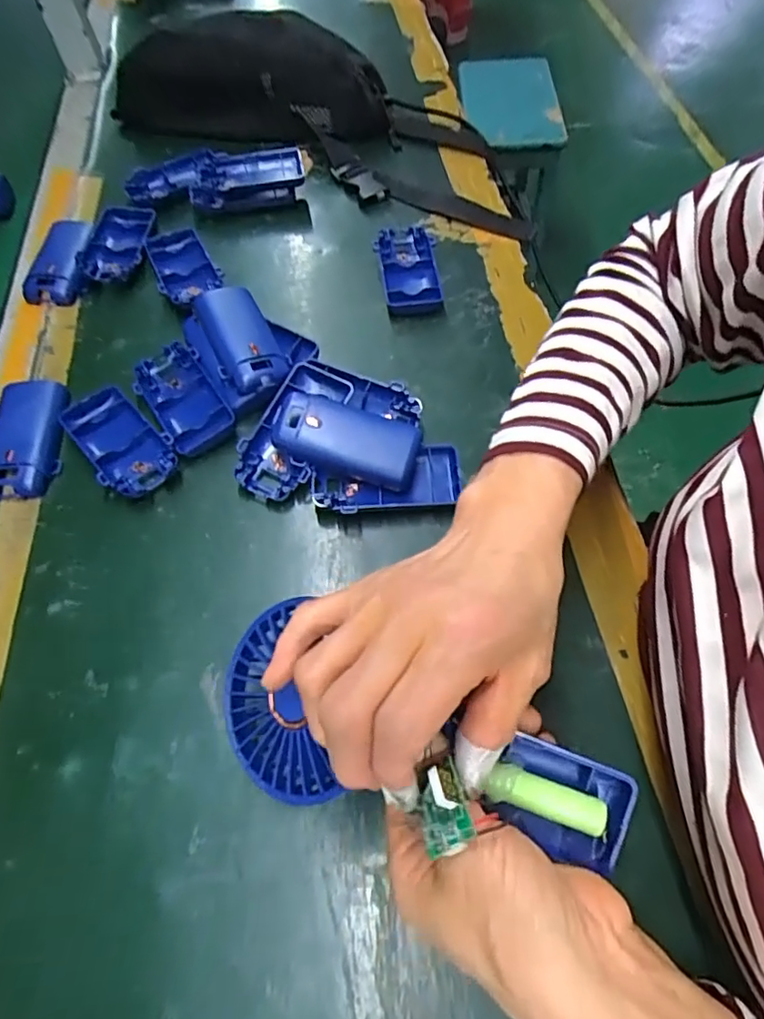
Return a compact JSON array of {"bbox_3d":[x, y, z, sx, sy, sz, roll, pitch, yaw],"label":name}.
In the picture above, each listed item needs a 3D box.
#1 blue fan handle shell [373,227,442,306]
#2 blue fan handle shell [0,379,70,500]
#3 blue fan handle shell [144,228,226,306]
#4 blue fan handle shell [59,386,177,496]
[{"bbox_3d":[0.021,-0.199,0.469,0.048,0.015,0.089,-3,60,-2],"label":"blue fan handle shell"},{"bbox_3d":[-0.245,-0.050,0.390,0.050,0.014,0.095,-6,60,-4],"label":"blue fan handle shell"},{"bbox_3d":[-0.167,-0.205,0.477,0.047,0.015,0.093,-25,63,-14],"label":"blue fan handle shell"},{"bbox_3d":[-0.177,-0.046,0.386,0.047,0.016,0.094,-37,66,-19],"label":"blue fan handle shell"}]

